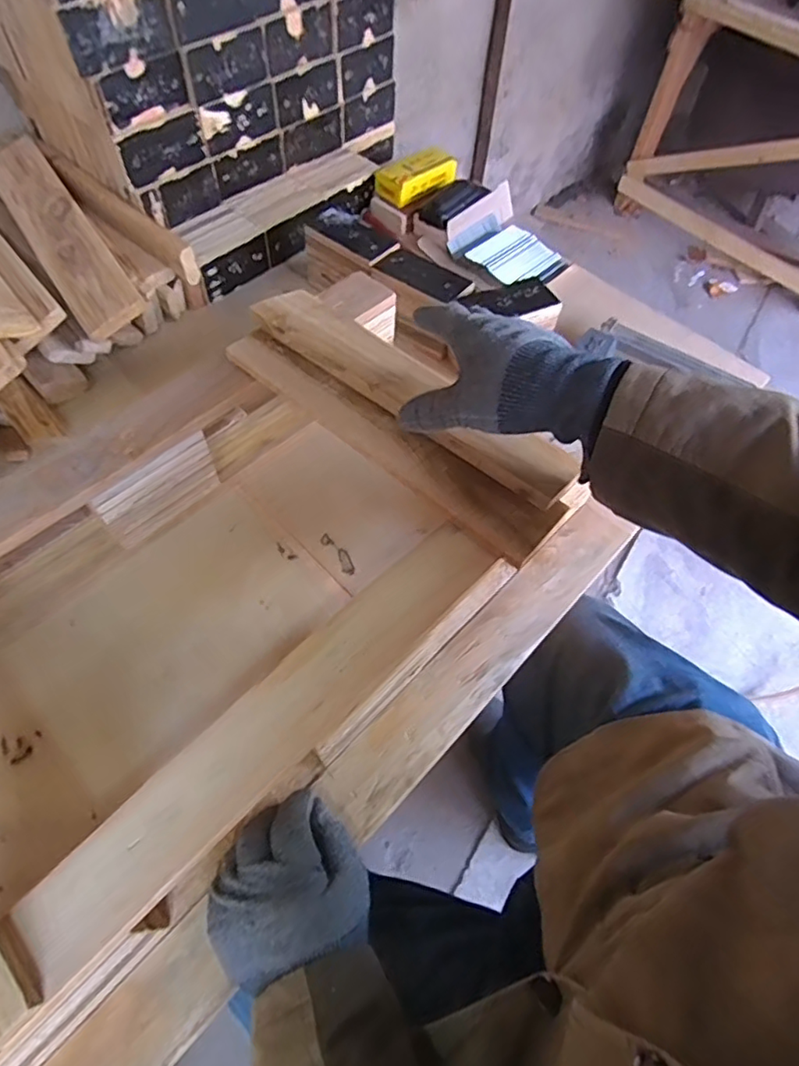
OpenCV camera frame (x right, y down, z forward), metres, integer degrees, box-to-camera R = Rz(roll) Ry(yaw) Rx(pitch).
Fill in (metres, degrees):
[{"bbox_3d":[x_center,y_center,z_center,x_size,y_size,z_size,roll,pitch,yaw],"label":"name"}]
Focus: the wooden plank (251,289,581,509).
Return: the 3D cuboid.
[{"bbox_3d":[0.008,-0.140,0.527,0.349,0.021,0.079,38,64,17],"label":"wooden plank"}]

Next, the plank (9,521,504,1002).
[{"bbox_3d":[-0.072,0.124,0.396,0.057,0.023,0.381,40,65,20],"label":"plank"}]

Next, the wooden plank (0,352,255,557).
[{"bbox_3d":[-0.288,-0.053,0.495,0.070,0.030,0.381,38,64,19],"label":"wooden plank"}]

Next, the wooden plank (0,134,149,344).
[{"bbox_3d":[-0.432,-0.382,0.714,0.077,0.021,0.352,-36,73,-4],"label":"wooden plank"}]

